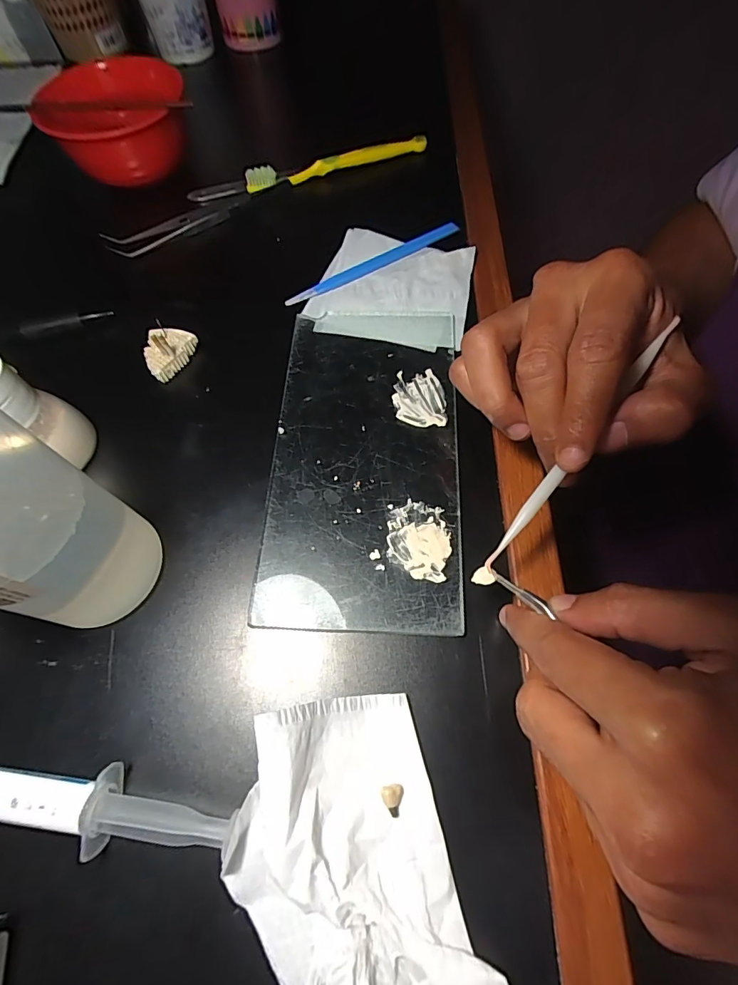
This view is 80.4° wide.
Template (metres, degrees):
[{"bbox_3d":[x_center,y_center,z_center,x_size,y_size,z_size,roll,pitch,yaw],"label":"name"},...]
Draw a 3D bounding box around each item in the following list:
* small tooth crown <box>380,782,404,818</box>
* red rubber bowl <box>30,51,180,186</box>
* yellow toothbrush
[{"bbox_3d":[0.010,0.123,0.174,0.009,0.005,0.011,-6,64,-2],"label":"small tooth crown"},{"bbox_3d":[-0.193,-0.287,0.336,0.100,0.050,0.106,-14,65,-6],"label":"red rubber bowl"},{"bbox_3d":[-0.024,-0.268,0.355,0.152,0.016,0.009,-21,65,-9],"label":"yellow toothbrush"}]

